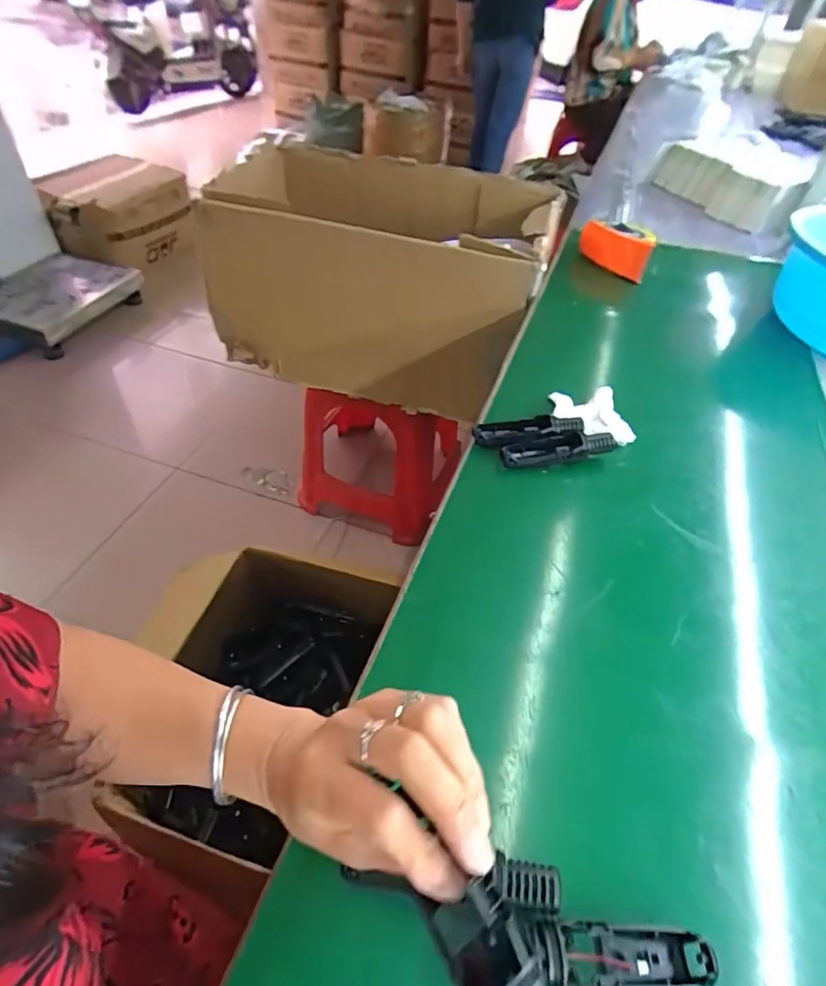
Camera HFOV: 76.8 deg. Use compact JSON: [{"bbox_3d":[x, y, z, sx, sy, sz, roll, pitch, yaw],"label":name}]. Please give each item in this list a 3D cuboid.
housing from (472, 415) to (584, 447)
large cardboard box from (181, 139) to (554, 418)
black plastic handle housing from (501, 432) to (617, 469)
[{"bbox_3d":[0.130,-0.069,0.583,0.121,0.027,0.032,-1,47,0],"label":"housing"},{"bbox_3d":[-0.064,-0.461,1.106,0.663,0.312,0.444,18,48,12],"label":"large cardboard box"},{"bbox_3d":[0.158,-0.046,0.565,0.124,0.027,0.028,-4,47,-3],"label":"black plastic handle housing"}]

